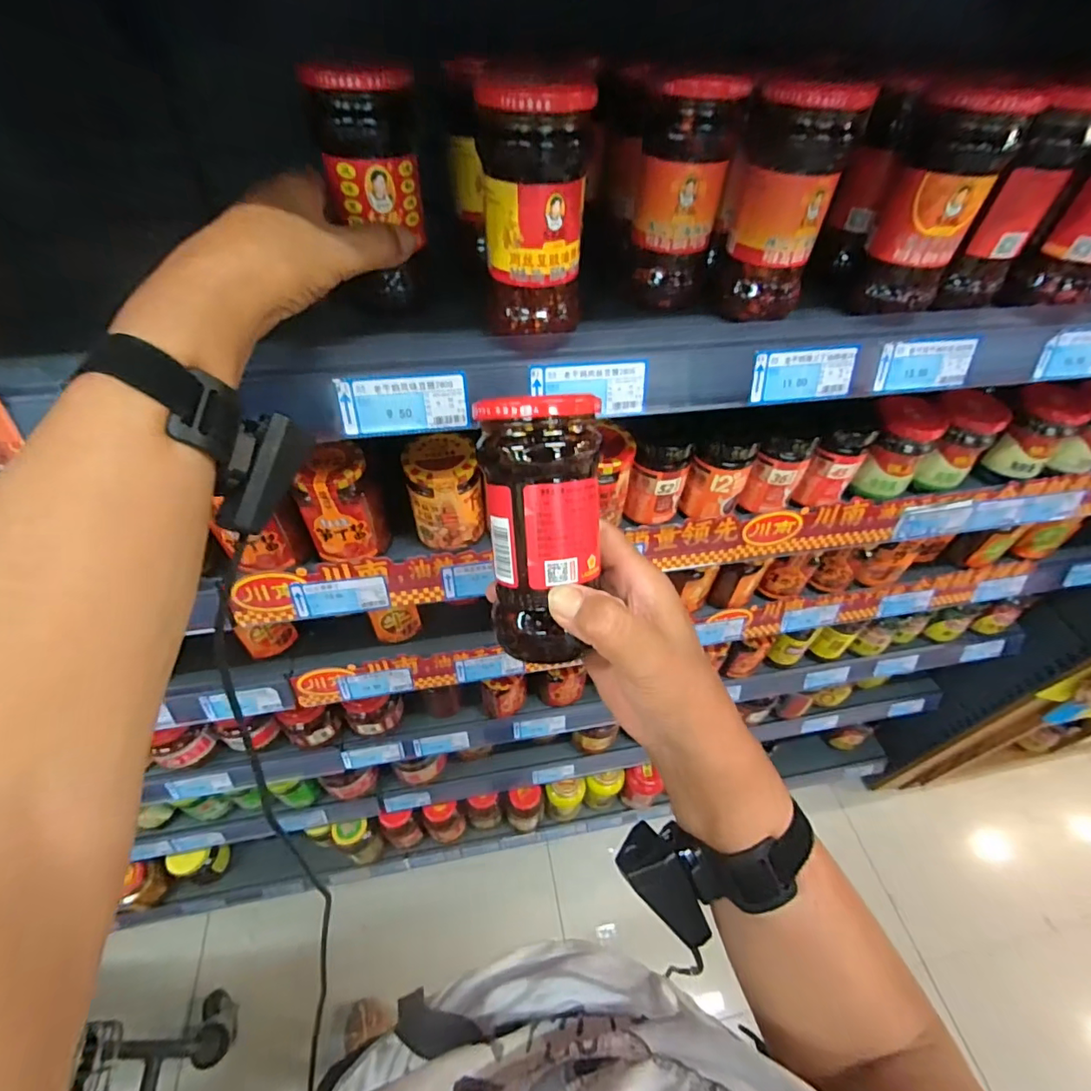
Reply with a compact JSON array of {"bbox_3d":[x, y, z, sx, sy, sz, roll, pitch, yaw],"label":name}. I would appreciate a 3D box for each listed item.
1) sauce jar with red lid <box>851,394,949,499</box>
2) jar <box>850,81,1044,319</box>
[{"bbox_3d":[0.359,-0.099,0.530,0.063,0.092,0.076,37,57,26],"label":"sauce jar with red lid"},{"bbox_3d":[0.268,-0.236,0.358,0.063,0.124,0.061,29,54,21],"label":"jar"}]

